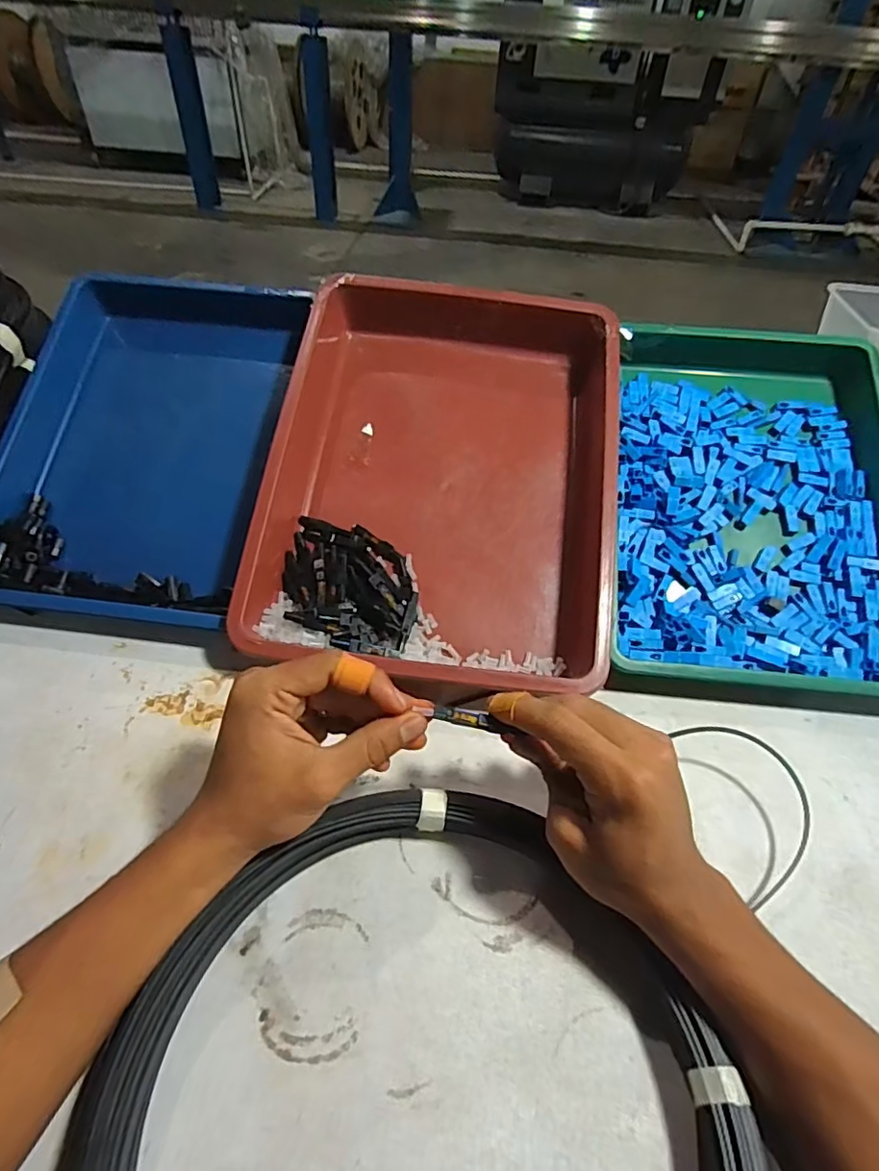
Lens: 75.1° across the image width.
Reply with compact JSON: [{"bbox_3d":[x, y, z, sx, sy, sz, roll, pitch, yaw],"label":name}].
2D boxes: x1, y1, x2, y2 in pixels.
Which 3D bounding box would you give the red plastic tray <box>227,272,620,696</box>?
[{"bbox_3d":[0.003,-0.098,0.468,0.265,0.061,0.355,9,68,0],"label":"red plastic tray"}]

